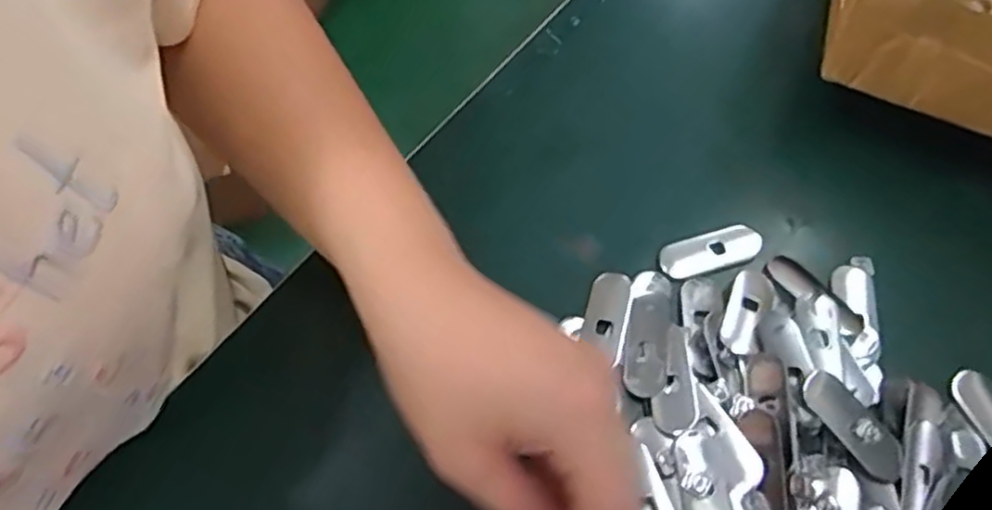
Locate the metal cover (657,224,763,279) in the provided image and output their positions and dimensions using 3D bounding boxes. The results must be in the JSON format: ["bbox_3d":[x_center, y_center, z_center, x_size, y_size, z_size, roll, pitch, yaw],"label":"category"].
[{"bbox_3d":[0.104,-0.003,0.340,0.051,0.004,0.019,-15,63,-10],"label":"metal cover"}]

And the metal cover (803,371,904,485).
[{"bbox_3d":[0.147,0.069,0.288,0.019,0.004,0.048,-35,68,-19],"label":"metal cover"}]

